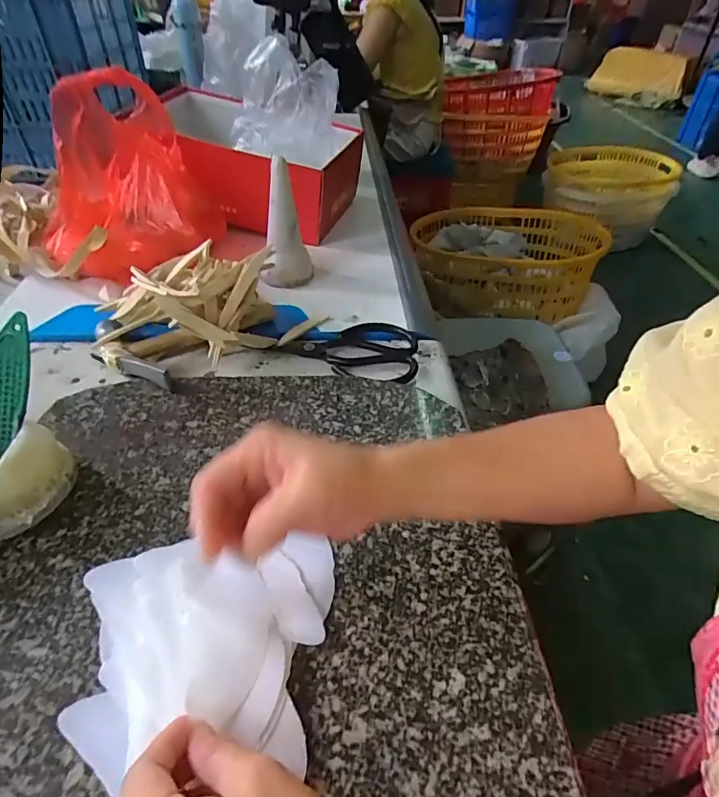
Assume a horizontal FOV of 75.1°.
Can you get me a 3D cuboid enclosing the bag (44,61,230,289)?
[{"bbox_3d":[-0.287,-0.272,0.573,0.209,0.179,0.182,-9,44,-11],"label":"bag"}]

